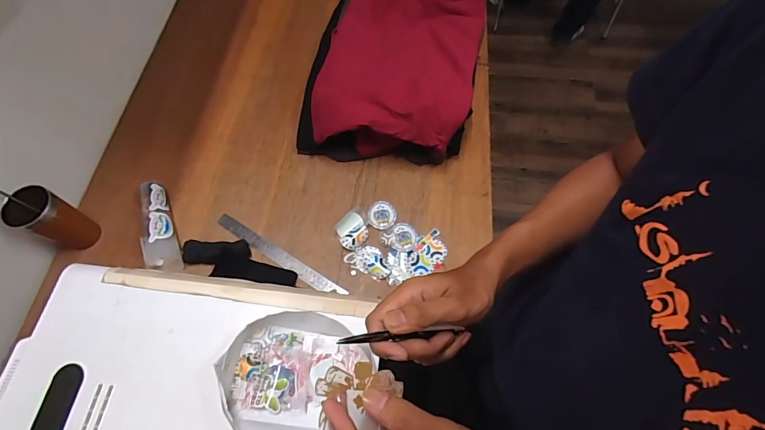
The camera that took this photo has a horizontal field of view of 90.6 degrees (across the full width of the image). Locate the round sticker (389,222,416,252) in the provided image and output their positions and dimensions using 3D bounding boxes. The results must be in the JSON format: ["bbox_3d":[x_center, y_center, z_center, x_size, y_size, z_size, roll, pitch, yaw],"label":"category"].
[{"bbox_3d":[0.042,0.044,0.783,0.054,0.004,0.062,2,65,2],"label":"round sticker"}]

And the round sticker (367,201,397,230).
[{"bbox_3d":[0.000,0.000,0.801,0.059,0.006,0.062,3,74,-3],"label":"round sticker"}]

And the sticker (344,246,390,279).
[{"bbox_3d":[-0.027,0.091,0.761,0.092,0.010,0.053,27,81,14],"label":"sticker"}]

